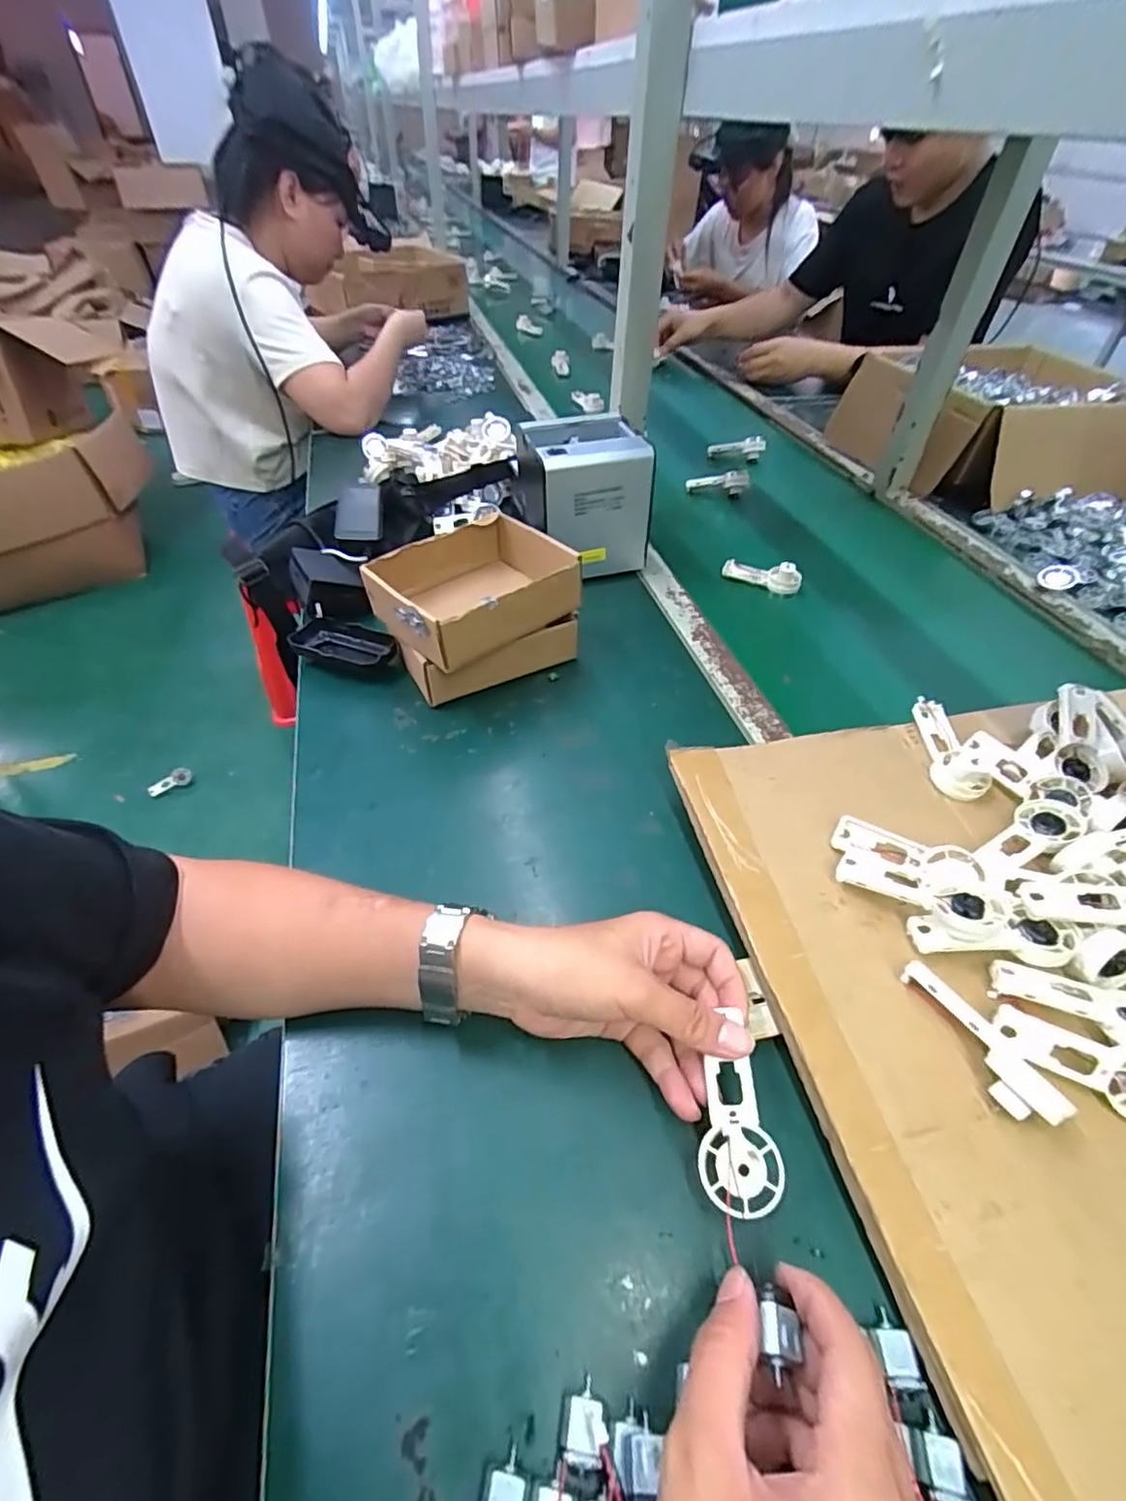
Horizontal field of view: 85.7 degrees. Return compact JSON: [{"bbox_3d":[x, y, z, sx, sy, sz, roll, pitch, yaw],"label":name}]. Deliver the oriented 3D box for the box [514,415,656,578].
[{"bbox_3d":[0.027,-0.290,0.721,0.121,0.154,0.114,-12,48,-13],"label":"box"}]

